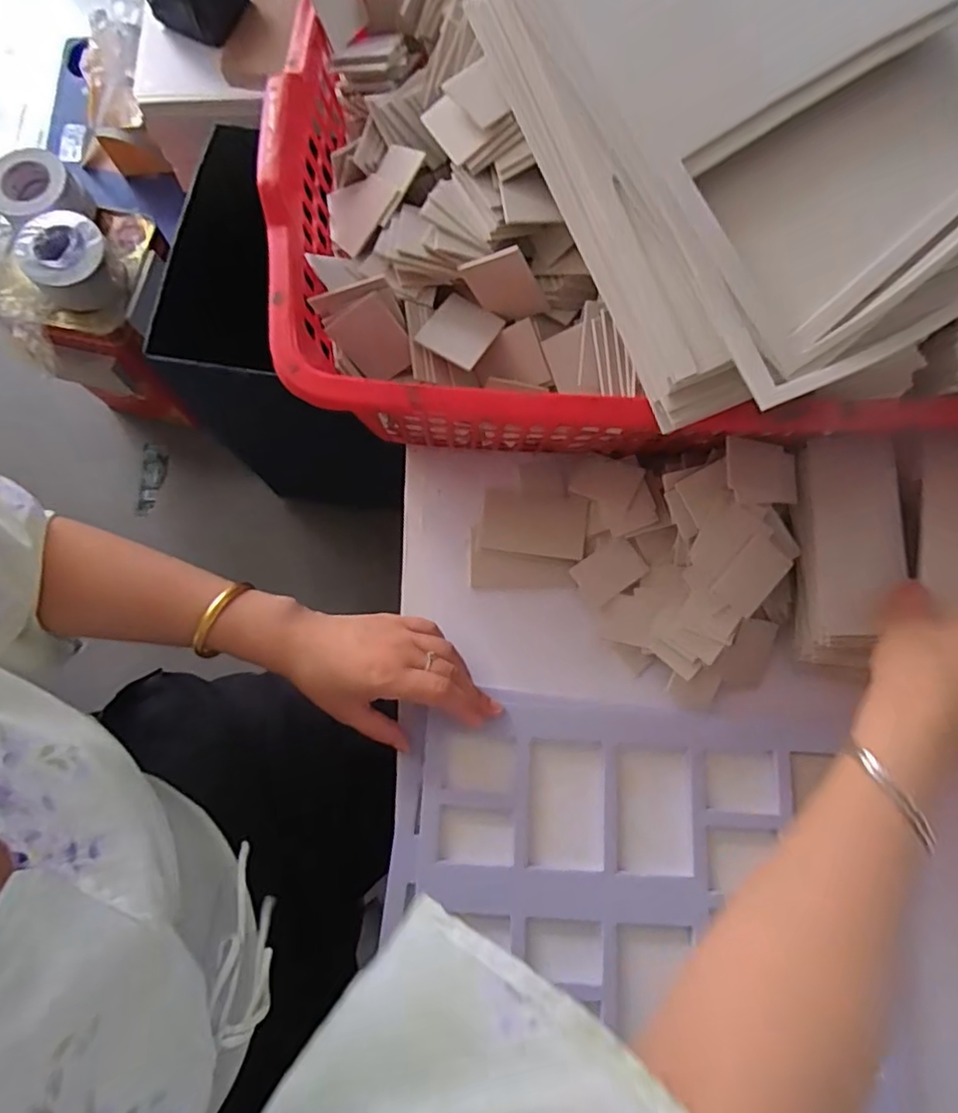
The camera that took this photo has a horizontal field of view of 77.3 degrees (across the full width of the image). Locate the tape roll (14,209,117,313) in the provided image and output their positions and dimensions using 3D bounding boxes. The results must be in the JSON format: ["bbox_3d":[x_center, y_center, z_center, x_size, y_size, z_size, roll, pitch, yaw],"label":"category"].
[{"bbox_3d":[-0.670,-0.482,0.985,0.131,0.092,0.122,0,78,1],"label":"tape roll"}]

